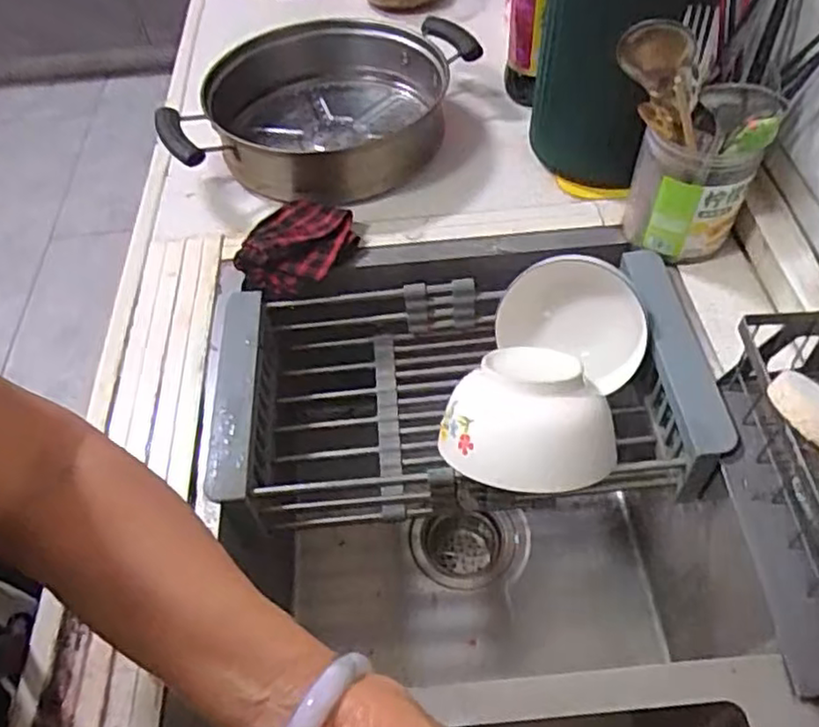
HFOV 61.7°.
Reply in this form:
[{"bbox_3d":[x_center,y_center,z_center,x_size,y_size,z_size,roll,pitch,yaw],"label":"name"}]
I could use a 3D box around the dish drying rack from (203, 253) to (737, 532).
[{"bbox_3d":[0.037,0.025,0.597,0.393,0.091,0.202,-4,53,1],"label":"dish drying rack"}]

